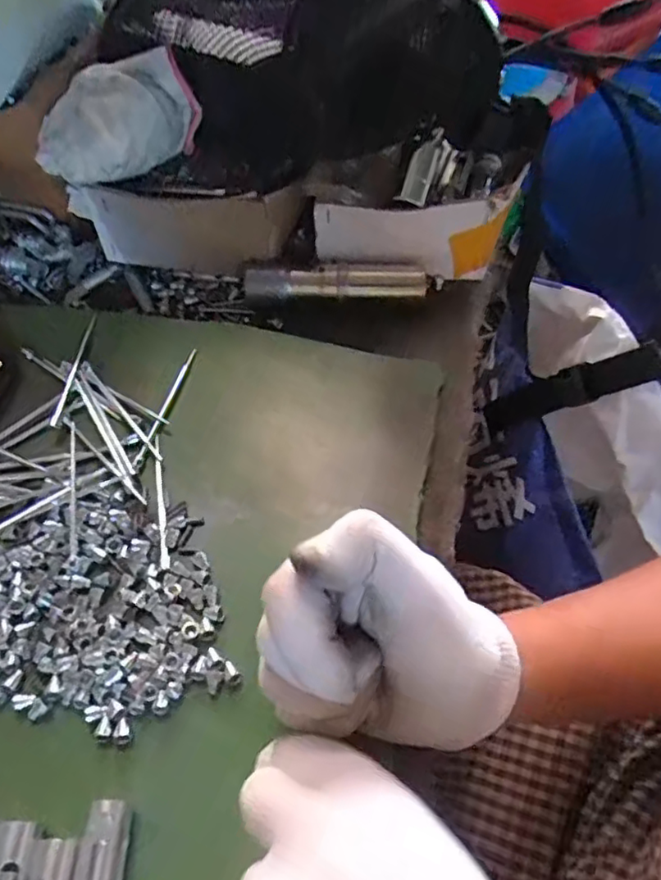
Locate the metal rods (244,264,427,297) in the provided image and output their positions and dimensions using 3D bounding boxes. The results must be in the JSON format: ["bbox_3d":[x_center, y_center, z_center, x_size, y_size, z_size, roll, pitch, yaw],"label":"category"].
[{"bbox_3d":[0.003,-0.105,0.414,0.119,0.024,0.018,-1,56,1],"label":"metal rods"}]

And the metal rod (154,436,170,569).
[{"bbox_3d":[-0.094,0.033,0.338,0.005,0.004,0.083,-11,57,-6],"label":"metal rod"}]

